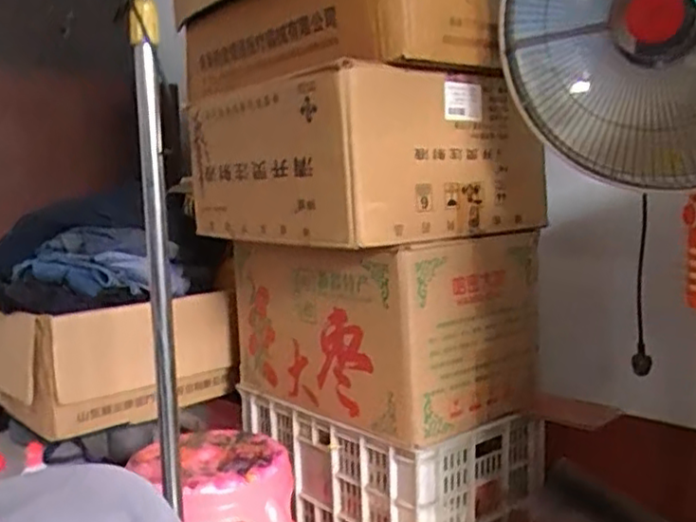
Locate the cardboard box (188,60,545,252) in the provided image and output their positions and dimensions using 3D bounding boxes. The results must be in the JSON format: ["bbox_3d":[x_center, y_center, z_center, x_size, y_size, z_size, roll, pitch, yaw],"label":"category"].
[{"bbox_3d":[0.023,-0.165,1.198,0.424,0.242,0.536,-5,6,-37],"label":"cardboard box"}]

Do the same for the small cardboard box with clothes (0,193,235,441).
[{"bbox_3d":[-0.489,0.091,1.373,0.476,0.421,0.286,-4,5,-26],"label":"small cardboard box with clothes"}]

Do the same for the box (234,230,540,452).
[{"bbox_3d":[0.063,0.110,1.256,0.374,0.290,0.500,-5,5,-33],"label":"box"}]

